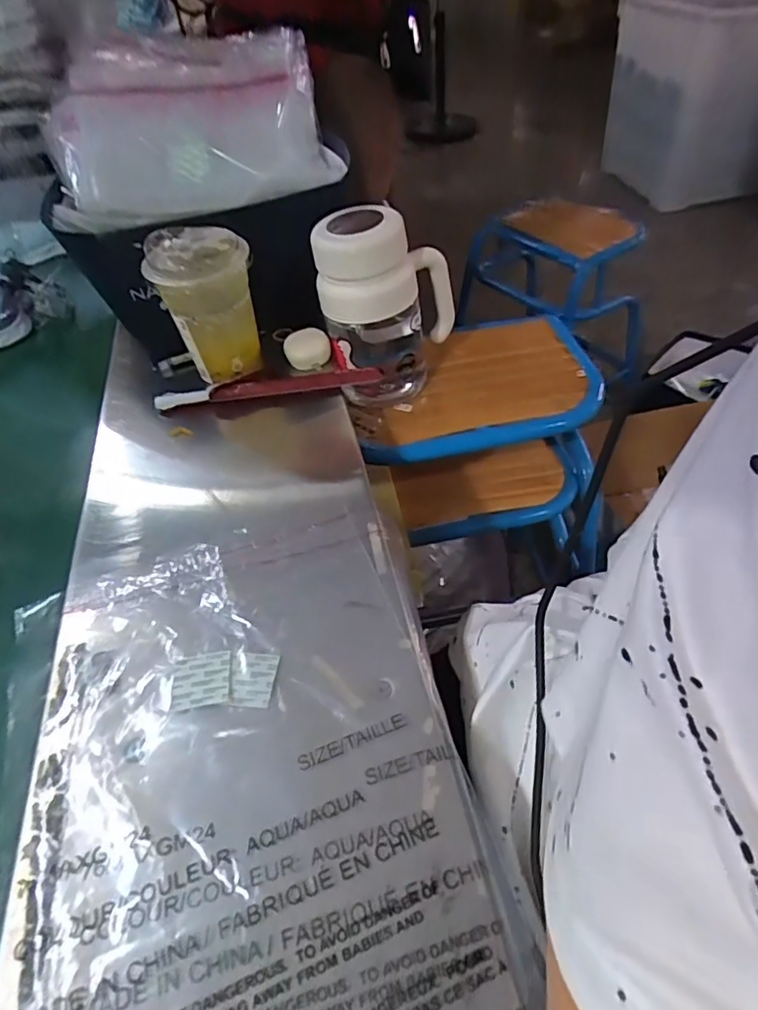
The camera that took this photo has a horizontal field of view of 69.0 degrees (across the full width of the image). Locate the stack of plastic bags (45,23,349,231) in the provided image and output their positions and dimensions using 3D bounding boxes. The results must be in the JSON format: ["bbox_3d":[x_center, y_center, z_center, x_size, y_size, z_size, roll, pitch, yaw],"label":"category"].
[{"bbox_3d":[-0.237,-0.464,0.681,0.337,0.201,0.041,-13,4,-4],"label":"stack of plastic bags"}]

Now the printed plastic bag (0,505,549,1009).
[{"bbox_3d":[-0.072,0.164,0.305,0.241,0.013,0.362,-14,48,-8],"label":"printed plastic bag"}]

